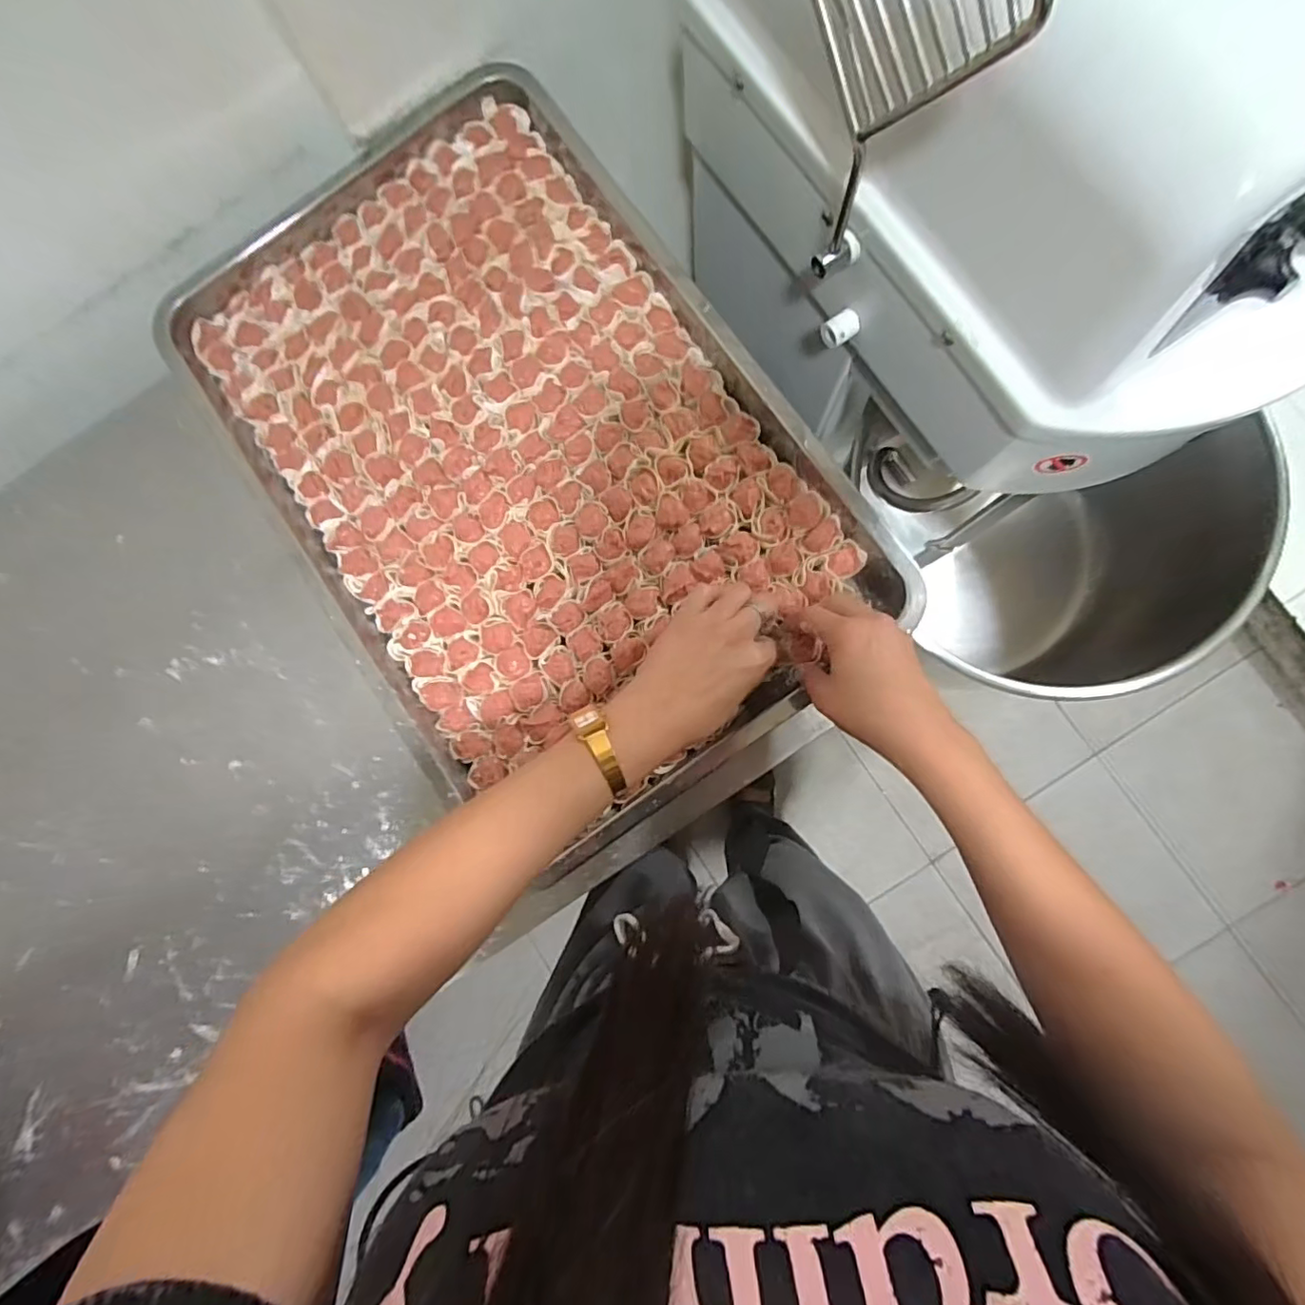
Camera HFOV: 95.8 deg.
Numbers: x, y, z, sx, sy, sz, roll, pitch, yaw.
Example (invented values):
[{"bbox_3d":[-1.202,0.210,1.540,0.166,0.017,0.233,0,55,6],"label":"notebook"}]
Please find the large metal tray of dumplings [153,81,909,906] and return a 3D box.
[{"bbox_3d":[-0.110,-0.163,0.483,0.370,0.044,0.568,-36,82,4],"label":"large metal tray of dumplings"}]

